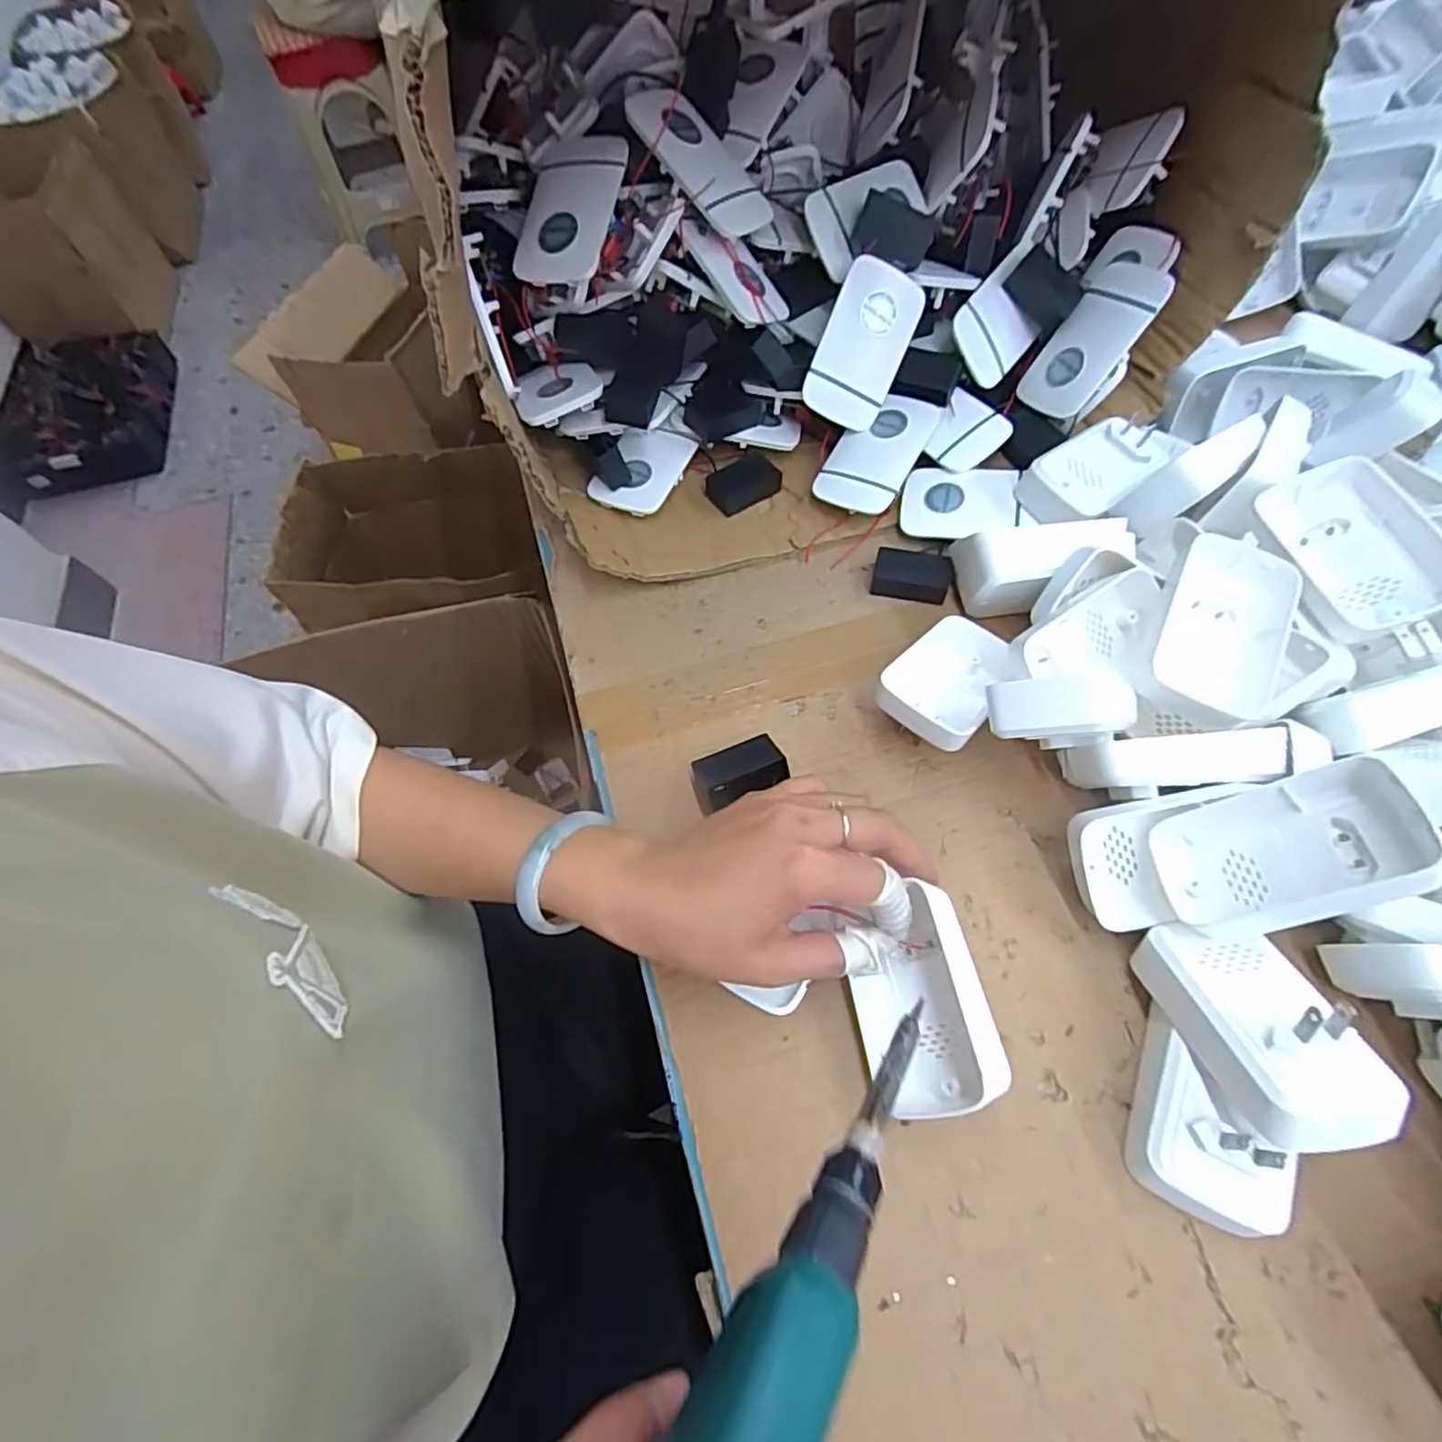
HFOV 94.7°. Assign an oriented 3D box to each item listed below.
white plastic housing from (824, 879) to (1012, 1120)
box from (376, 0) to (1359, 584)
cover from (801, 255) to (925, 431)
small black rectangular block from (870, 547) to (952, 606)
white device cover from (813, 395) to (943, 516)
[{"bbox_3d":[0.090,0.128,0.306,0.051,0.045,0.091,-10,61,-3],"label":"white plastic housing"},{"bbox_3d":[0.076,-0.360,0.433,0.486,0.297,0.428,-10,61,-3],"label":"box"},{"bbox_3d":[0.096,-0.252,0.448,0.057,0.097,0.008,19,19,-13],"label":"cover"},{"bbox_3d":[0.127,-0.096,0.443,0.049,0.019,0.027,11,62,8],"label":"small black rectangular block"},{"bbox_3d":[0.108,-0.191,0.467,0.059,0.010,0.096,24,79,20],"label":"white device cover"}]

